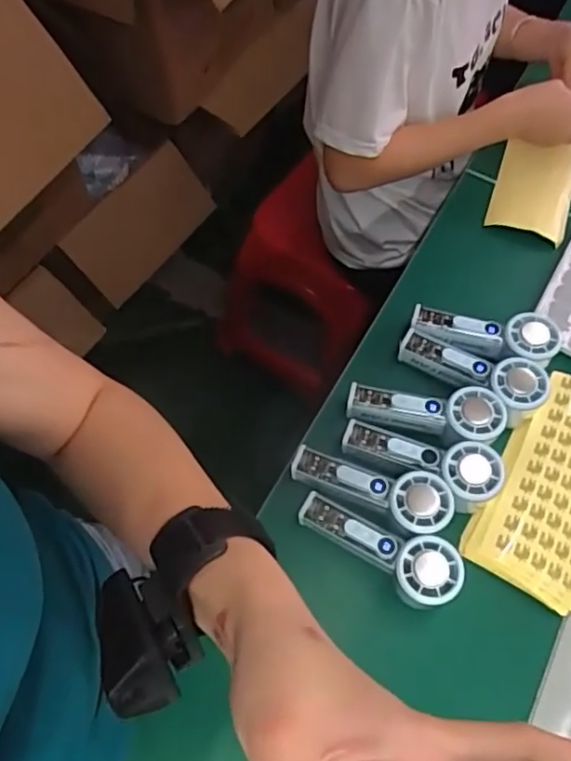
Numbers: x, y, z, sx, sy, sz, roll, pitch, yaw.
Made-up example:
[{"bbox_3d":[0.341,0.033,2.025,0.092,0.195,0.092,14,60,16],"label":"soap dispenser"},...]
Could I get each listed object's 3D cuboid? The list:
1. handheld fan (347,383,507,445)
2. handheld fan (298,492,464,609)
[{"bbox_3d":[0.140,0.034,0.619,0.151,0.030,0.053,5,64,17],"label":"handheld fan"},{"bbox_3d":[0.084,0.152,0.552,0.149,0.030,0.058,23,65,22],"label":"handheld fan"}]

